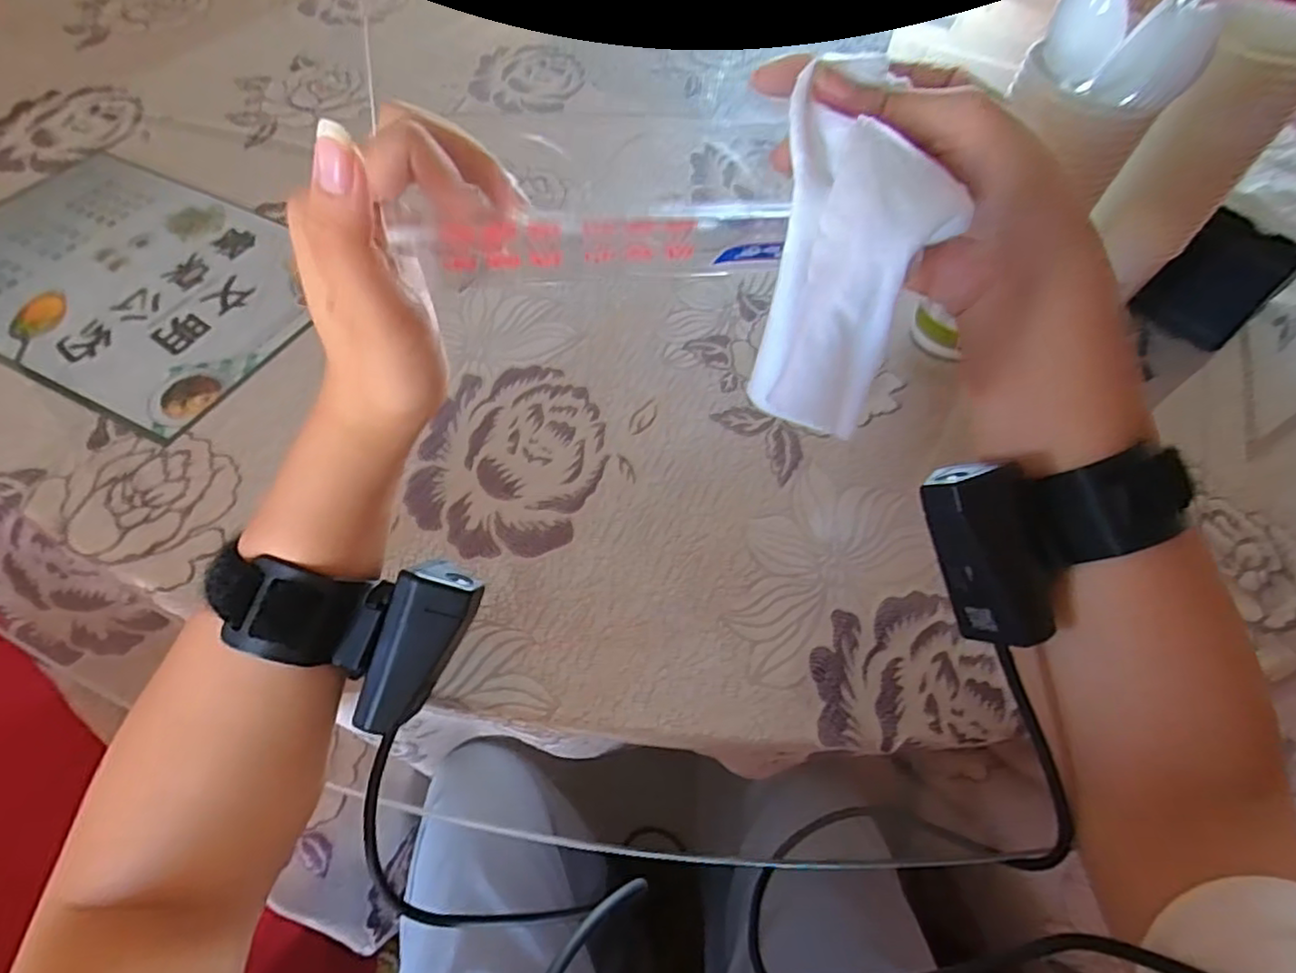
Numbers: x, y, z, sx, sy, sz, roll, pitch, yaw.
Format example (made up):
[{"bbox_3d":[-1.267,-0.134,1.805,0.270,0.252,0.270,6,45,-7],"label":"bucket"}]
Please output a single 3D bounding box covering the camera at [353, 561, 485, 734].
[{"bbox_3d":[-0.097,0.068,0.270,0.026,0.022,0.072,25,87,14],"label":"camera"}]

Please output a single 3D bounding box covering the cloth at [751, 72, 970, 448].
[{"bbox_3d":[0.067,-0.068,0.213,0.050,0.024,0.099,14,96,7],"label":"cloth"}]

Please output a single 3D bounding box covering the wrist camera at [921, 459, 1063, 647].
[{"bbox_3d":[0.131,0.026,0.255,0.032,0.023,0.069,-23,96,-16],"label":"wrist camera"}]

